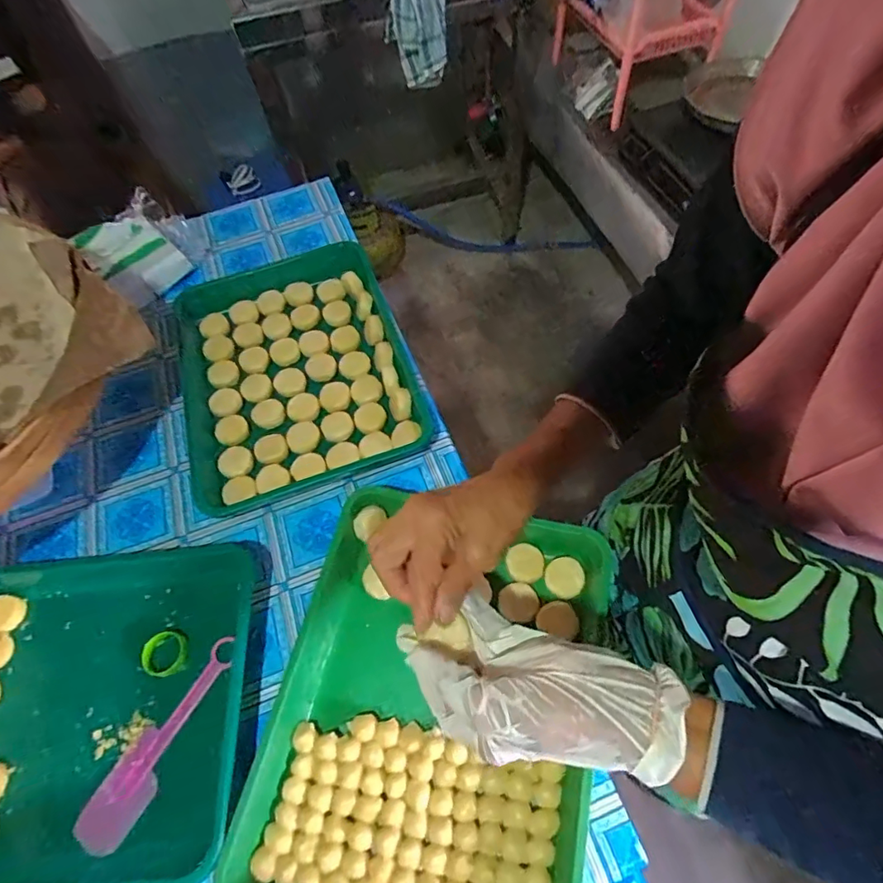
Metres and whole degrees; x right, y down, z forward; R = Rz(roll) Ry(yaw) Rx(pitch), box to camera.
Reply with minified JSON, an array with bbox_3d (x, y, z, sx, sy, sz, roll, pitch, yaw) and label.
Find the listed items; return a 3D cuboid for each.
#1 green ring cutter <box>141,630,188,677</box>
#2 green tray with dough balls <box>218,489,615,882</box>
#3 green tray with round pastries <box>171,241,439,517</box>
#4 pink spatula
[{"bbox_3d":[-0.279,0.214,0.509,0.038,0.014,0.041,-12,61,-2],"label":"green ring cutter"},{"bbox_3d":[-0.004,0.233,0.459,0.289,0.048,0.365,7,62,9],"label":"green tray with dough balls"},{"bbox_3d":[-0.194,-0.097,0.649,0.289,0.040,0.360,-20,62,-6],"label":"green tray with round pastries"},{"bbox_3d":[-0.264,0.275,0.476,0.049,0.008,0.188,22,65,16],"label":"pink spatula"}]

